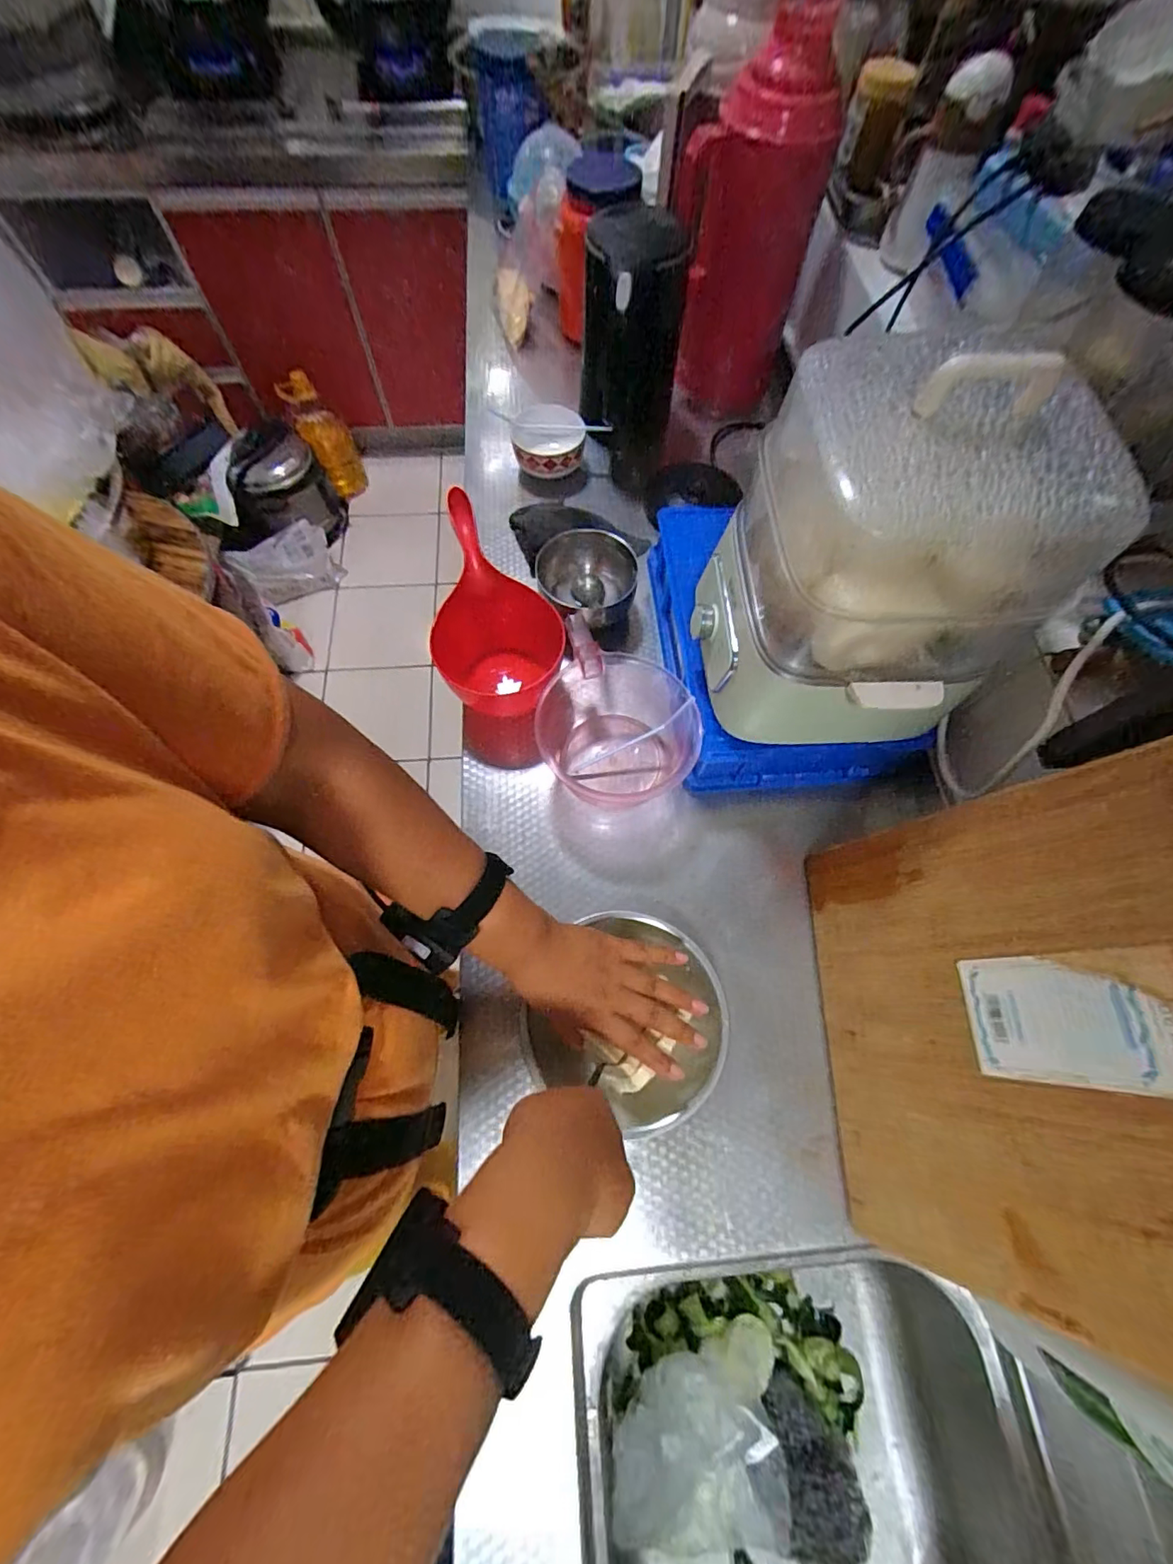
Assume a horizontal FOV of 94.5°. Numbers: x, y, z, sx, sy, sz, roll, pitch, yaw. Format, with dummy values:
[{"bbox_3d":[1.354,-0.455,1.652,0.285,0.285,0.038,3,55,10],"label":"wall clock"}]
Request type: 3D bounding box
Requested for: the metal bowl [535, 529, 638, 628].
[{"bbox_3d":[0.001,-0.266,0.705,0.126,0.053,0.141,-1,68,-2],"label":"metal bowl"}]

